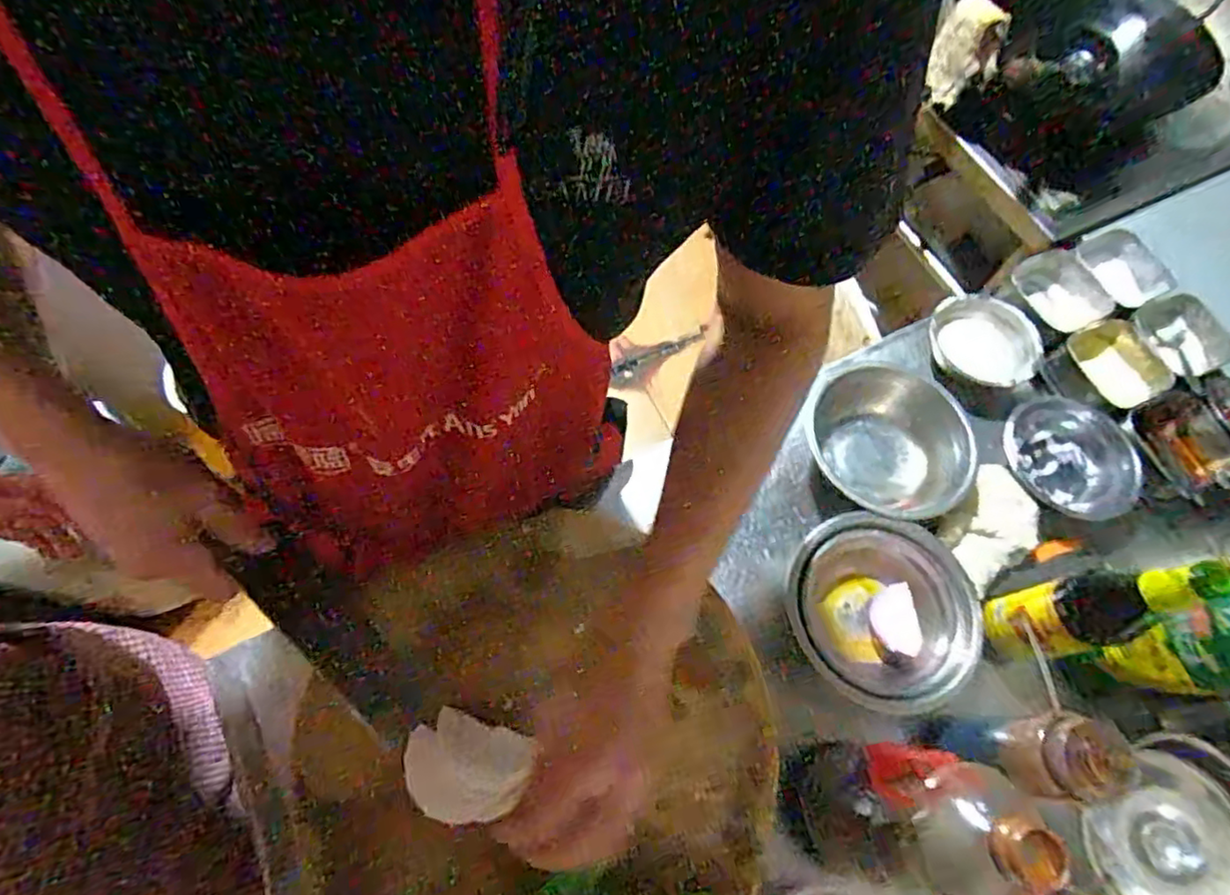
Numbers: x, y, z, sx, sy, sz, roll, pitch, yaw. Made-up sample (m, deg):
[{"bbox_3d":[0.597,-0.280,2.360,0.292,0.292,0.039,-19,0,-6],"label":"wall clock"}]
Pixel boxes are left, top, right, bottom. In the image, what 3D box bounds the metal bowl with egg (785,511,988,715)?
[{"bbox_3d":[0.255,0.162,0.629,0.168,0.066,0.177,1,66,-3],"label":"metal bowl with egg"}]

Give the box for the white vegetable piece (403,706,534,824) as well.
[{"bbox_3d":[-0.119,0.251,0.498,0.093,0.022,0.074,17,66,5],"label":"white vegetable piece"}]

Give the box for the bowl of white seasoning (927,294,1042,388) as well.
[{"bbox_3d":[0.447,-0.129,0.775,0.109,0.045,0.119,1,66,-3],"label":"bowl of white seasoning"}]

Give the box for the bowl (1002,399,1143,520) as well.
[{"bbox_3d":[0.505,0.013,0.725,0.125,0.053,0.136,1,66,-3],"label":"bowl"}]

